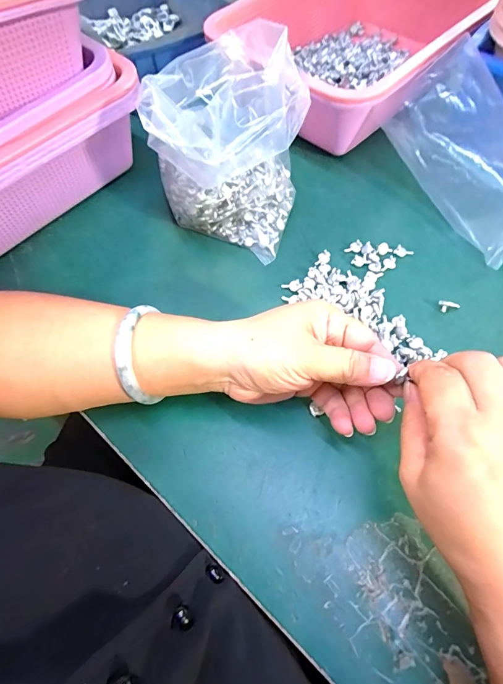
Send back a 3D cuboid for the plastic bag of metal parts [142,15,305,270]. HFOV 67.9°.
[{"bbox_3d":[-0.033,-0.191,0.343,0.159,0.124,0.161,12,64,10],"label":"plastic bag of metal parts"}]

